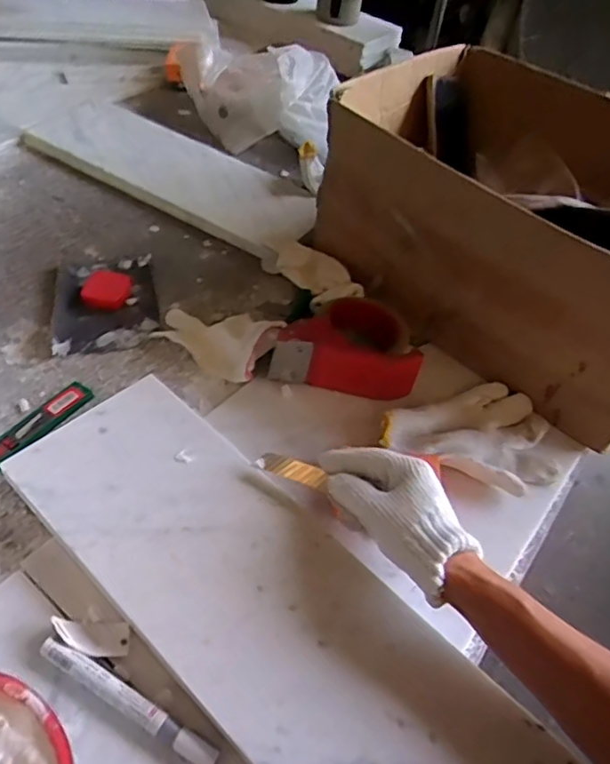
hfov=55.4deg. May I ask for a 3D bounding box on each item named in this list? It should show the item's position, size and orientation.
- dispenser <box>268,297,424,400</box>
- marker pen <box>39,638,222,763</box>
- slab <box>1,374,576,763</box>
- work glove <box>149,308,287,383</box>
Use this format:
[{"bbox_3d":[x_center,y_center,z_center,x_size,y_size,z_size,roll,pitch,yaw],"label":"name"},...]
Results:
[{"bbox_3d":[0.049,-0.043,0.603,0.139,0.049,0.099,14,51,4],"label":"dispenser"},{"bbox_3d":[-0.119,0.214,0.391,0.139,0.015,0.015,30,49,14],"label":"marker pen"},{"bbox_3d":[-0.032,0.158,0.430,0.446,0.008,0.151,38,54,23],"label":"slab"},{"bbox_3d":[-0.092,-0.047,0.628,0.152,0.045,0.074,17,44,29],"label":"work glove"}]

